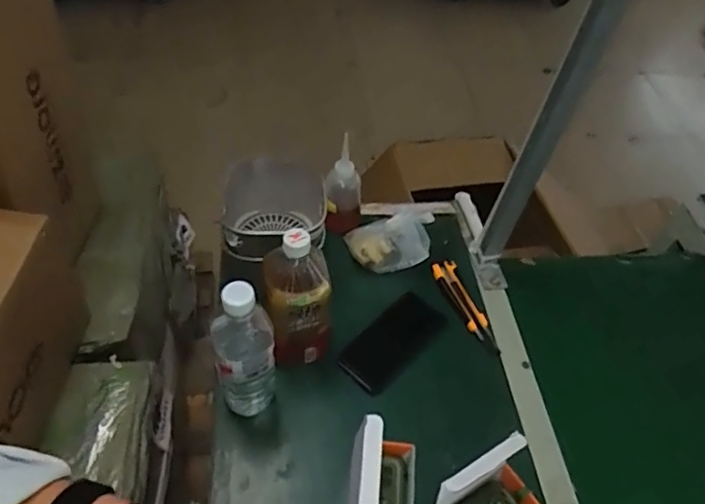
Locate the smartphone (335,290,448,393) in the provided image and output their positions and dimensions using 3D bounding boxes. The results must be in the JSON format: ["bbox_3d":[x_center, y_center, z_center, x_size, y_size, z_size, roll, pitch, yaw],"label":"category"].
[{"bbox_3d":[0.061,0.123,0.794,0.076,0.009,0.165,36,56,23],"label":"smartphone"}]

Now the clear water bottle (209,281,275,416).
[{"bbox_3d":[-0.124,0.117,0.645,0.066,0.245,0.061,-11,52,-15],"label":"clear water bottle"}]

